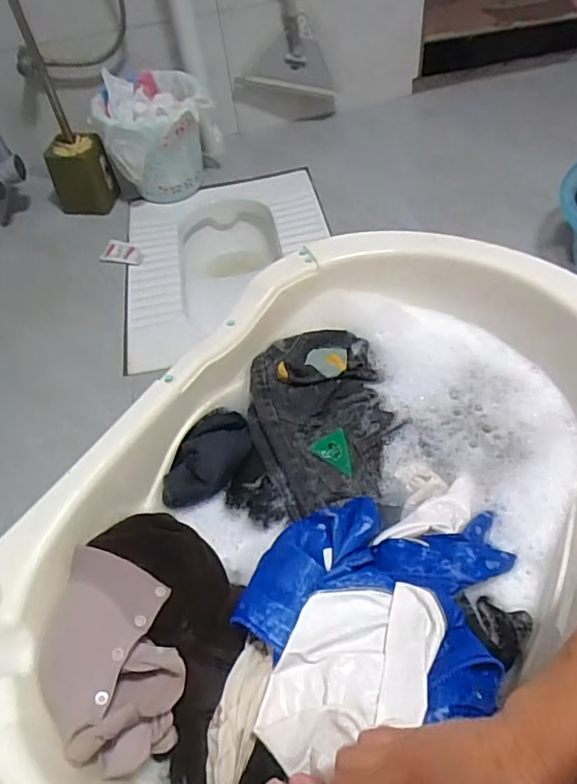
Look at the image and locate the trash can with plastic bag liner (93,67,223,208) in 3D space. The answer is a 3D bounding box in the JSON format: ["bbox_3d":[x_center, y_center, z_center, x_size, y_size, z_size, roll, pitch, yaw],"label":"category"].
[{"bbox_3d":[-0.288,-0.572,1.232,0.247,0.212,0.230,-7,51,2],"label":"trash can with plastic bag liner"}]

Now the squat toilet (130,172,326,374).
[{"bbox_3d":[-0.120,-0.232,1.207,0.425,0.196,0.546,-11,51,-2],"label":"squat toilet"}]

